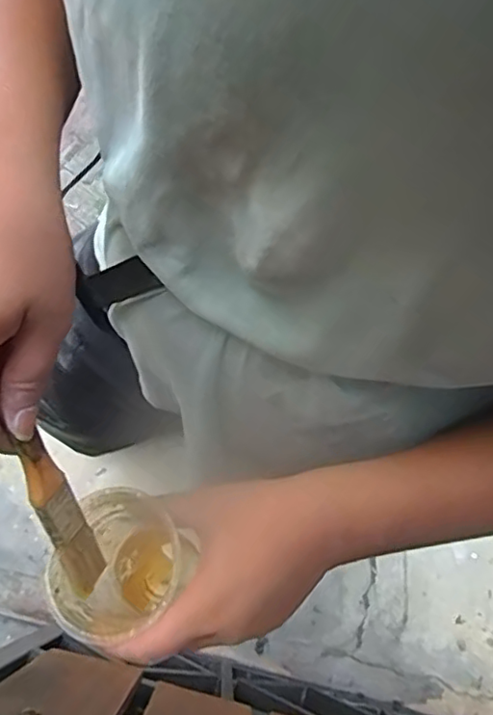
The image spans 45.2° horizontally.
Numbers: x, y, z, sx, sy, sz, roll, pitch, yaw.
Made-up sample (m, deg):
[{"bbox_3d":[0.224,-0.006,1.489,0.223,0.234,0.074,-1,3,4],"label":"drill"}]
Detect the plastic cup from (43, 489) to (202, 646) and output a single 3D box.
[{"bbox_3d":[-0.081,0.139,0.391,0.080,0.105,0.083,0,71,0],"label":"plastic cup"}]

